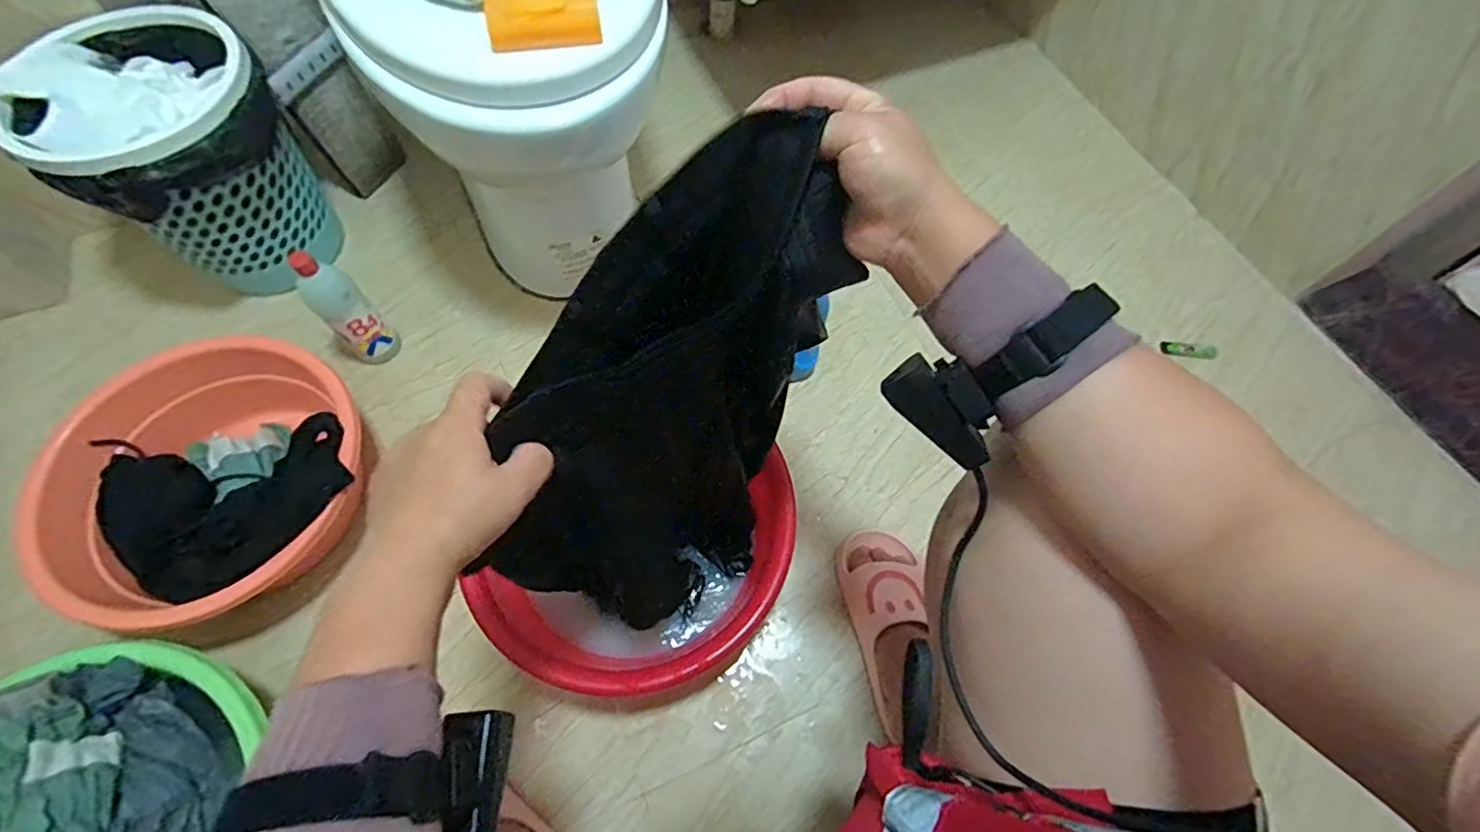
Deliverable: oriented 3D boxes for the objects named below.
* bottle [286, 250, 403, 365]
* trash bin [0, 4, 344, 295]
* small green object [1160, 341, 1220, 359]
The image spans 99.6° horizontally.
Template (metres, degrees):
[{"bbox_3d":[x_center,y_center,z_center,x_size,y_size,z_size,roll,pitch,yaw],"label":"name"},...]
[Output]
[{"bbox_3d":[-0.516,-0.136,0.822,0.049,0.179,0.062,36,68,15],"label":"bottle"},{"bbox_3d":[-0.710,-0.324,0.837,0.245,0.281,0.258,41,69,17],"label":"trash bin"},{"bbox_3d":[0.689,-0.099,0.959,0.074,0.021,0.023,13,66,18],"label":"small green object"}]

